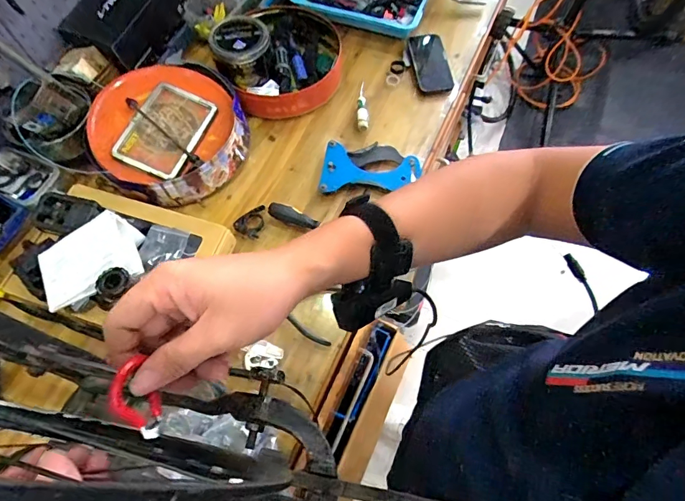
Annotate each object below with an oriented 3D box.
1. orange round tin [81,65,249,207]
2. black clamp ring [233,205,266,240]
[{"bbox_3d":[-0.328,-0.232,0.811,0.279,0.103,0.264,-19,65,-8],"label":"orange round tin"},{"bbox_3d":[-0.170,-0.056,0.788,0.048,0.013,0.063,16,65,9],"label":"black clamp ring"}]

